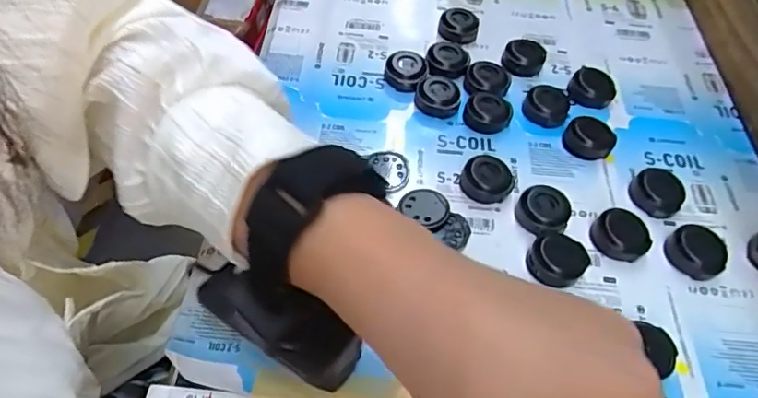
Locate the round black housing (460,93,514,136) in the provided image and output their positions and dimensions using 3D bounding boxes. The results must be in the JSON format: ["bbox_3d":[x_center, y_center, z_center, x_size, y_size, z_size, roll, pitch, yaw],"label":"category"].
[{"bbox_3d":[0.072,-0.058,0.354,0.030,0.012,0.026,32,59,18],"label":"round black housing"}]

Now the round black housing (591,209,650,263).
[{"bbox_3d":[0.138,0.020,0.303,0.029,0.007,0.031,1,55,-2],"label":"round black housing"}]

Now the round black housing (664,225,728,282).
[{"bbox_3d":[0.178,0.030,0.300,0.030,0.010,0.030,1,55,-2],"label":"round black housing"}]

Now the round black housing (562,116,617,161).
[{"bbox_3d":[0.136,-0.040,0.345,0.031,0.011,0.025,33,59,19],"label":"round black housing"}]

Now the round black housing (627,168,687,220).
[{"bbox_3d":[0.169,-0.004,0.324,0.032,0.008,0.030,1,55,-2],"label":"round black housing"}]

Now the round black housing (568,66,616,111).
[{"bbox_3d":[0.149,-0.076,0.374,0.030,0.013,0.030,1,55,-2],"label":"round black housing"}]

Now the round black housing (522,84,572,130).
[{"bbox_3d":[0.114,-0.064,0.362,0.030,0.012,0.032,1,55,-2],"label":"round black housing"}]

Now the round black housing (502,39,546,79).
[{"bbox_3d":[0.105,-0.103,0.389,0.029,0.016,0.029,1,55,-2],"label":"round black housing"}]

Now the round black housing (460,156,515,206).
[{"bbox_3d":[0.065,-0.010,0.322,0.031,0.014,0.030,1,55,-2],"label":"round black housing"}]

